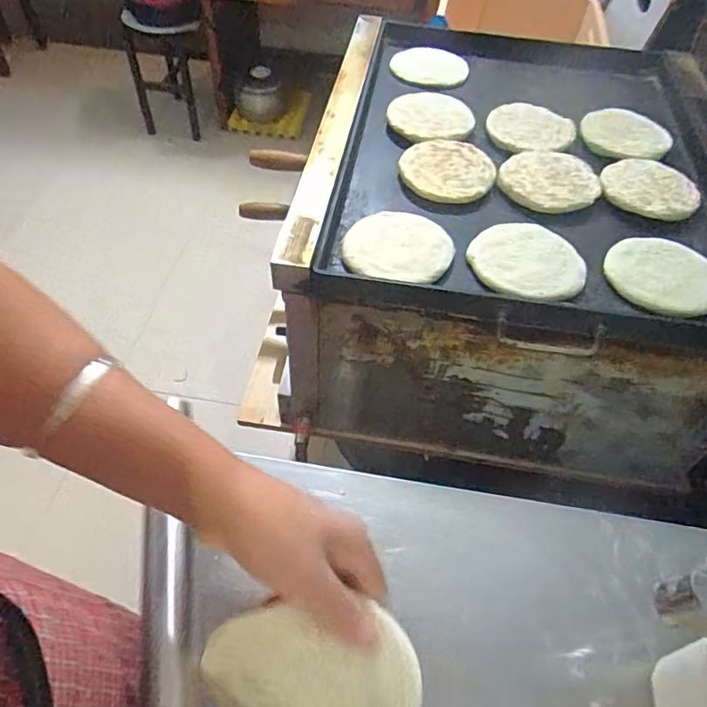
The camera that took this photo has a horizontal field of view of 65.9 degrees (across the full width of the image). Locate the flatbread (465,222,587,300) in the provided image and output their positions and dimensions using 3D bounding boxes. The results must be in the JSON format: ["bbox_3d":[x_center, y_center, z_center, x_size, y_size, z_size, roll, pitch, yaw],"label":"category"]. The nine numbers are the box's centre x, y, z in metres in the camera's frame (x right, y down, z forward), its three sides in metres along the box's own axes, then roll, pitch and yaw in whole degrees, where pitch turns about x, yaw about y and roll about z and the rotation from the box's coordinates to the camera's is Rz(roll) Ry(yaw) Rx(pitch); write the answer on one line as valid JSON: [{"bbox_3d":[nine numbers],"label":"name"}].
[{"bbox_3d":[0.205,-0.109,0.639,0.126,0.012,0.133,1,54,-1],"label":"flatbread"}]

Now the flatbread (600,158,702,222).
[{"bbox_3d":[0.396,-0.220,0.727,0.123,0.014,0.120,20,56,12],"label":"flatbread"}]

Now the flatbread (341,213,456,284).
[{"bbox_3d":[0.052,-0.126,0.631,0.124,0.015,0.106,4,54,0],"label":"flatbread"}]

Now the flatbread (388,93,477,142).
[{"bbox_3d":[0.113,-0.357,0.817,0.119,0.018,0.134,-3,55,-4],"label":"flatbread"}]

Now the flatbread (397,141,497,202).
[{"bbox_3d":[0.125,-0.248,0.735,0.123,0.014,0.123,1,54,-1],"label":"flatbread"}]

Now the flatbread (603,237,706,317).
[{"bbox_3d":[0.361,-0.095,0.633,0.122,0.012,0.122,1,54,-1],"label":"flatbread"}]

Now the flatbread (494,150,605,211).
[{"bbox_3d":[0.263,-0.236,0.733,0.136,0.017,0.136,1,54,-1],"label":"flatbread"}]

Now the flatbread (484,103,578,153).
[{"bbox_3d":[0.259,-0.334,0.803,0.124,0.010,0.124,1,54,-1],"label":"flatbread"}]

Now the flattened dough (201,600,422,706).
[{"bbox_3d":[-0.025,0.197,0.312,0.122,0.131,0.027,41,22,4],"label":"flattened dough"}]

